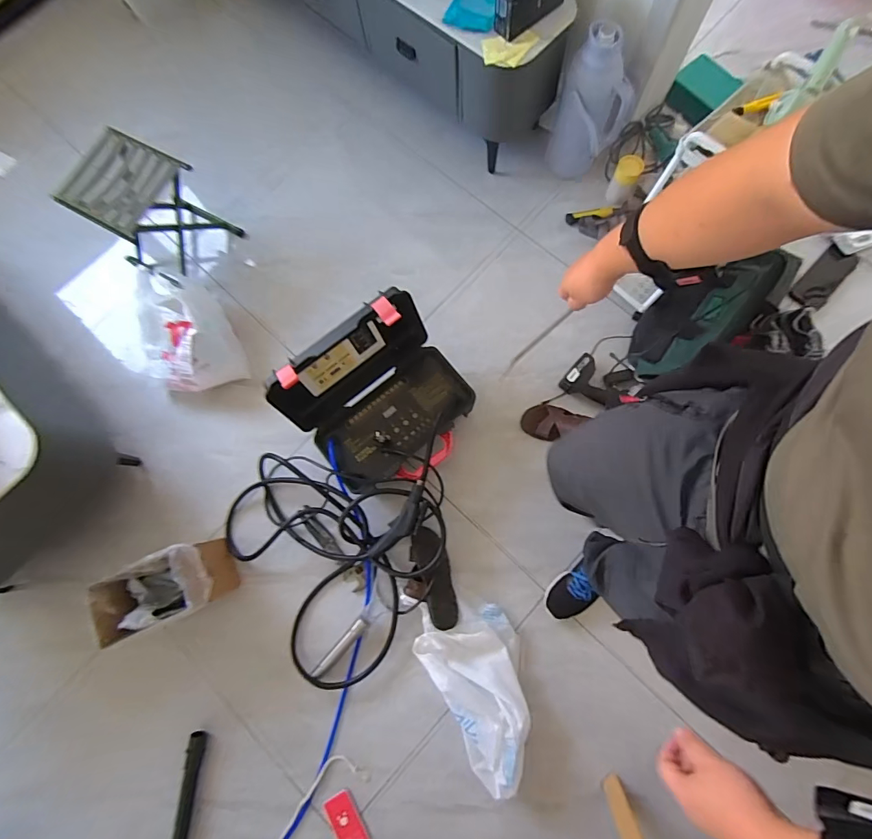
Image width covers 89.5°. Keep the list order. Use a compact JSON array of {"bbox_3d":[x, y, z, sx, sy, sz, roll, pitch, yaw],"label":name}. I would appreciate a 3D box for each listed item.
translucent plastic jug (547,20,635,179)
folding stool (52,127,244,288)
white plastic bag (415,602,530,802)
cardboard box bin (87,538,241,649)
[{"bbox_3d":[0.476,-0.913,1.270,0.164,0.363,0.181,38,82,10],"label":"translucent plastic jug"},{"bbox_3d":[-0.833,-0.607,1.313,0.296,0.284,0.283,30,80,9],"label":"folding stool"},{"bbox_3d":[0.126,0.658,1.107,0.233,0.085,0.413,-28,77,-4],"label":"white plastic bag"},{"bbox_3d":[-0.683,0.430,1.120,0.261,0.192,0.165,-21,77,-2],"label":"cardboard box bin"}]

